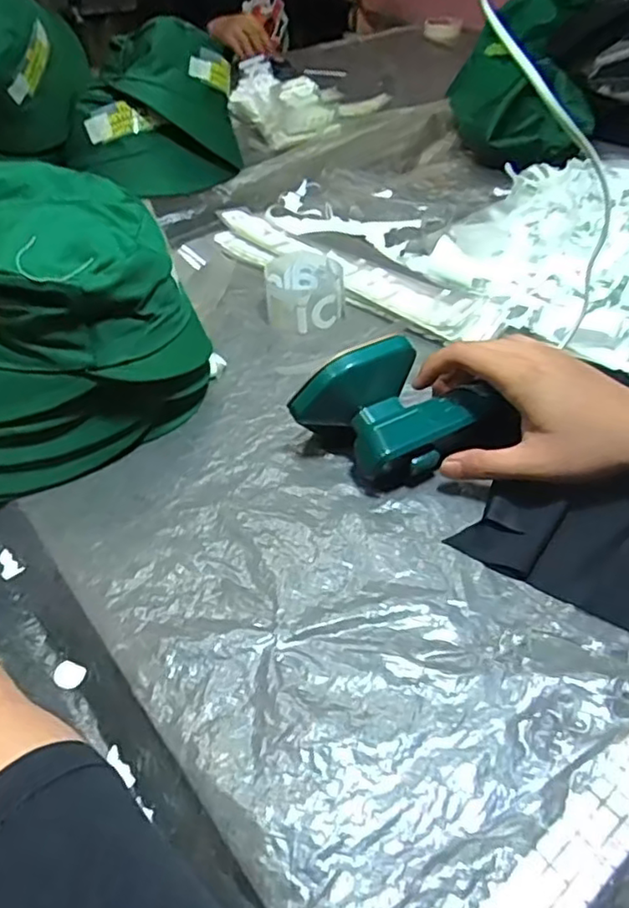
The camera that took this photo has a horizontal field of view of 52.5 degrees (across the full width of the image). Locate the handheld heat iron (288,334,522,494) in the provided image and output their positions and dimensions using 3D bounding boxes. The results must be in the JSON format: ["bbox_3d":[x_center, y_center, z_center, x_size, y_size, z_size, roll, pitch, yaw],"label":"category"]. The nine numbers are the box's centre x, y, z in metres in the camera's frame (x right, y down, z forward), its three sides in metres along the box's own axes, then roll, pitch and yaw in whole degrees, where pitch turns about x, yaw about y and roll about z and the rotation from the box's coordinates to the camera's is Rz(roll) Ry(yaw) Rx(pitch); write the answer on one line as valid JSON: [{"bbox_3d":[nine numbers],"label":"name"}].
[{"bbox_3d":[0.066,-0.031,0.450,0.148,0.073,0.069,-13,45,-11],"label":"handheld heat iron"}]

